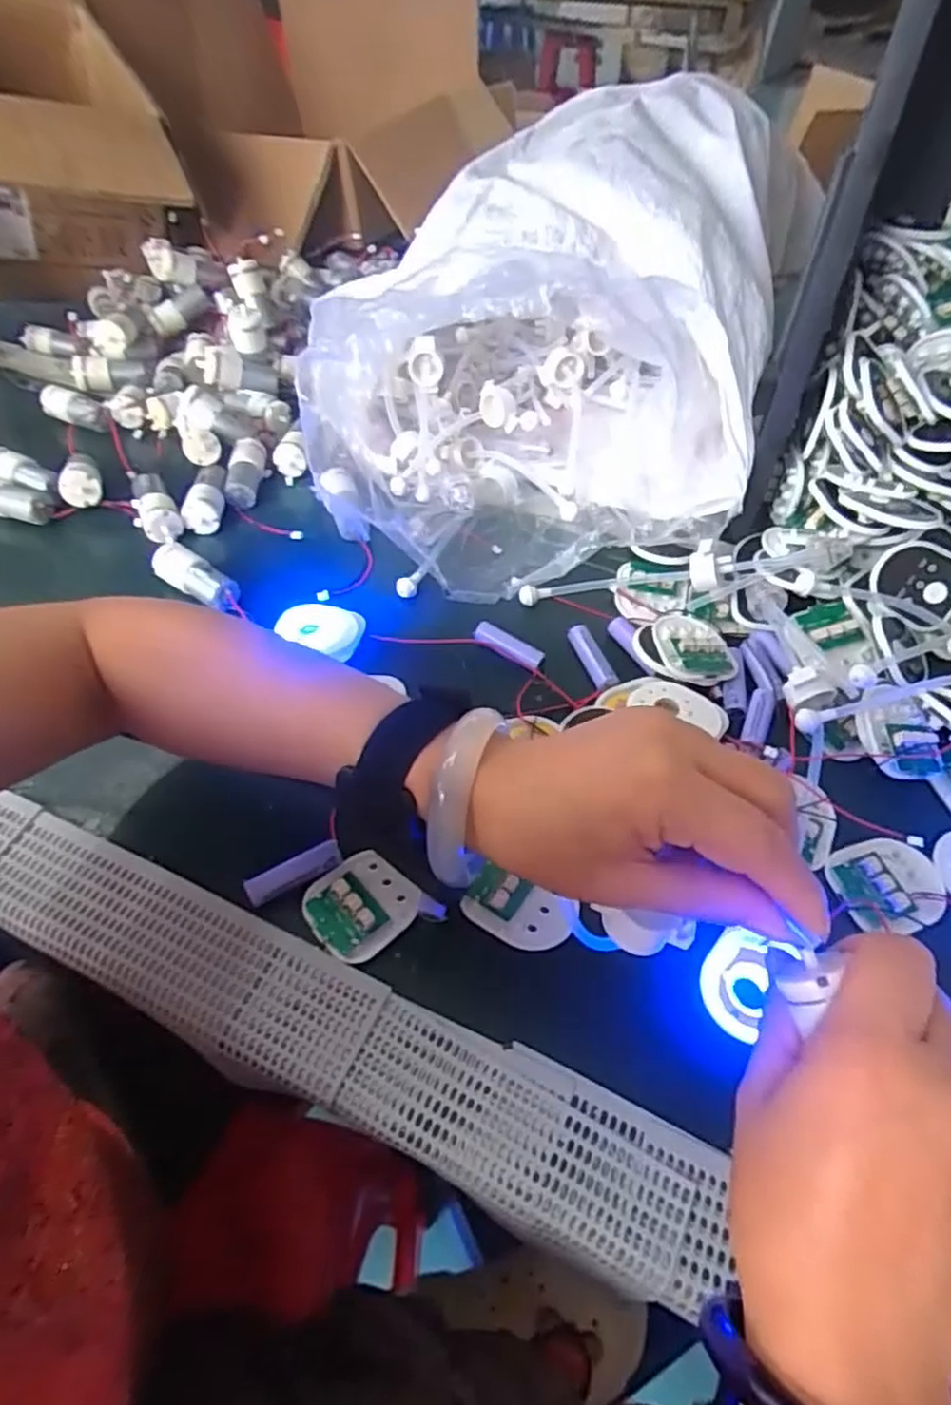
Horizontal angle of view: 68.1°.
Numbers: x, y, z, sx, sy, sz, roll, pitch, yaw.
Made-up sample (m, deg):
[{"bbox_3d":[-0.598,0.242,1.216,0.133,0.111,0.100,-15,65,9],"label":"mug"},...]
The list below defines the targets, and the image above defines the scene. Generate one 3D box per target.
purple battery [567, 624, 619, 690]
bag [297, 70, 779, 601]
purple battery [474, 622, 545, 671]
[{"bbox_3d":[0.079,-0.031,0.479,0.012,0.011,0.047,-36,97,-27],"label":"purple battery"},{"bbox_3d":[0.072,-0.308,0.565,0.311,0.194,0.465,12,51,8],"label":"bag"},{"bbox_3d":[0.022,-0.036,0.467,0.049,0.014,0.017,25,54,18],"label":"purple battery"}]

